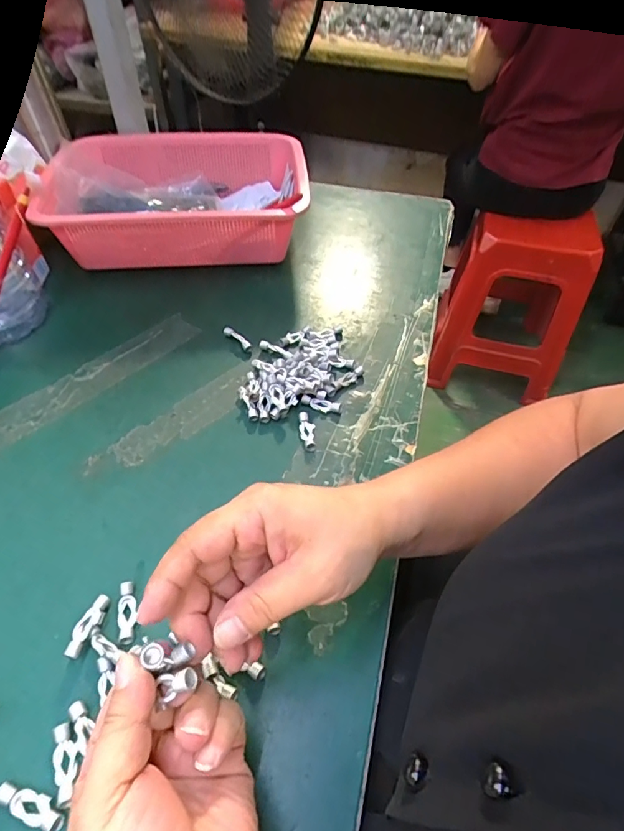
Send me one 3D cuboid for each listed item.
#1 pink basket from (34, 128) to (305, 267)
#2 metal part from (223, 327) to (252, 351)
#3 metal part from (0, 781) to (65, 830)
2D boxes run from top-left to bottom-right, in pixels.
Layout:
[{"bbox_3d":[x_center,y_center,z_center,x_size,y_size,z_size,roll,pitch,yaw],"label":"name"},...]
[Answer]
[{"bbox_3d":[-0.154,-0.260,0.557,0.290,0.093,0.211,-1,49,-2],"label":"pink basket"},{"bbox_3d":[-0.074,-0.077,0.460,0.010,0.008,0.041,-35,60,-27],"label":"metal part"},{"bbox_3d":[-0.143,0.200,0.231,0.040,0.008,0.012,16,51,11],"label":"metal part"}]

